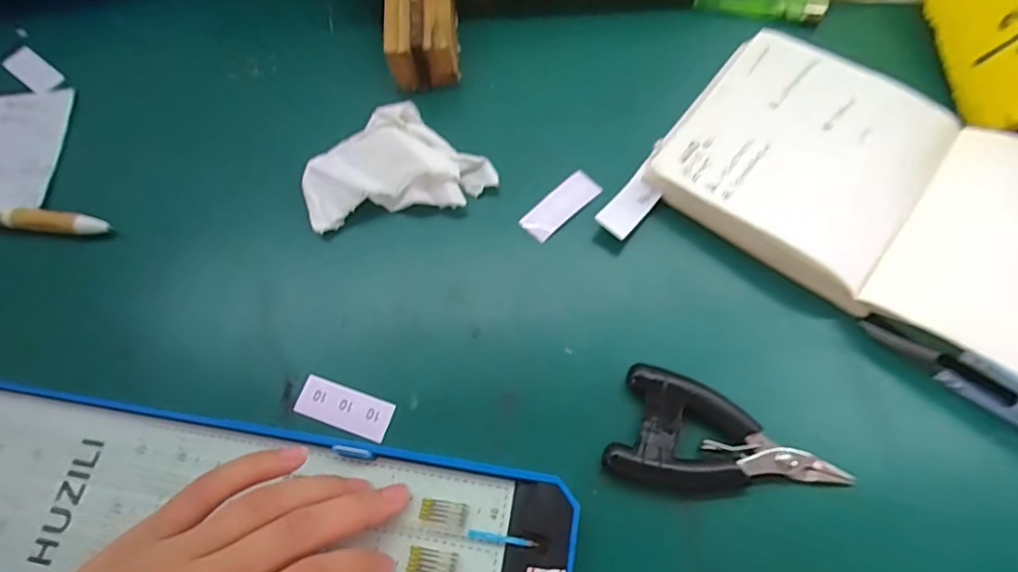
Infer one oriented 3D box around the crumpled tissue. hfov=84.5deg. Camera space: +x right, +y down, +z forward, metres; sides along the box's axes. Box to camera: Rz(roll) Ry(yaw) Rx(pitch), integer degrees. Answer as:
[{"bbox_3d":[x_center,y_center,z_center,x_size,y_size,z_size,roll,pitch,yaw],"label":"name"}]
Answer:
[{"bbox_3d":[-0.062,-0.067,0.308,0.099,0.023,0.062,-12,69,-2],"label":"crumpled tissue"}]

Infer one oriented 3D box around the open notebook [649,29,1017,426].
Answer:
[{"bbox_3d":[0.202,-0.038,0.277,0.239,0.025,0.142,36,74,15],"label":"open notebook"}]

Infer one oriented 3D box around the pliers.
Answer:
[{"bbox_3d":[0.092,0.071,0.242,0.092,0.010,0.049,18,71,9],"label":"pliers"}]

